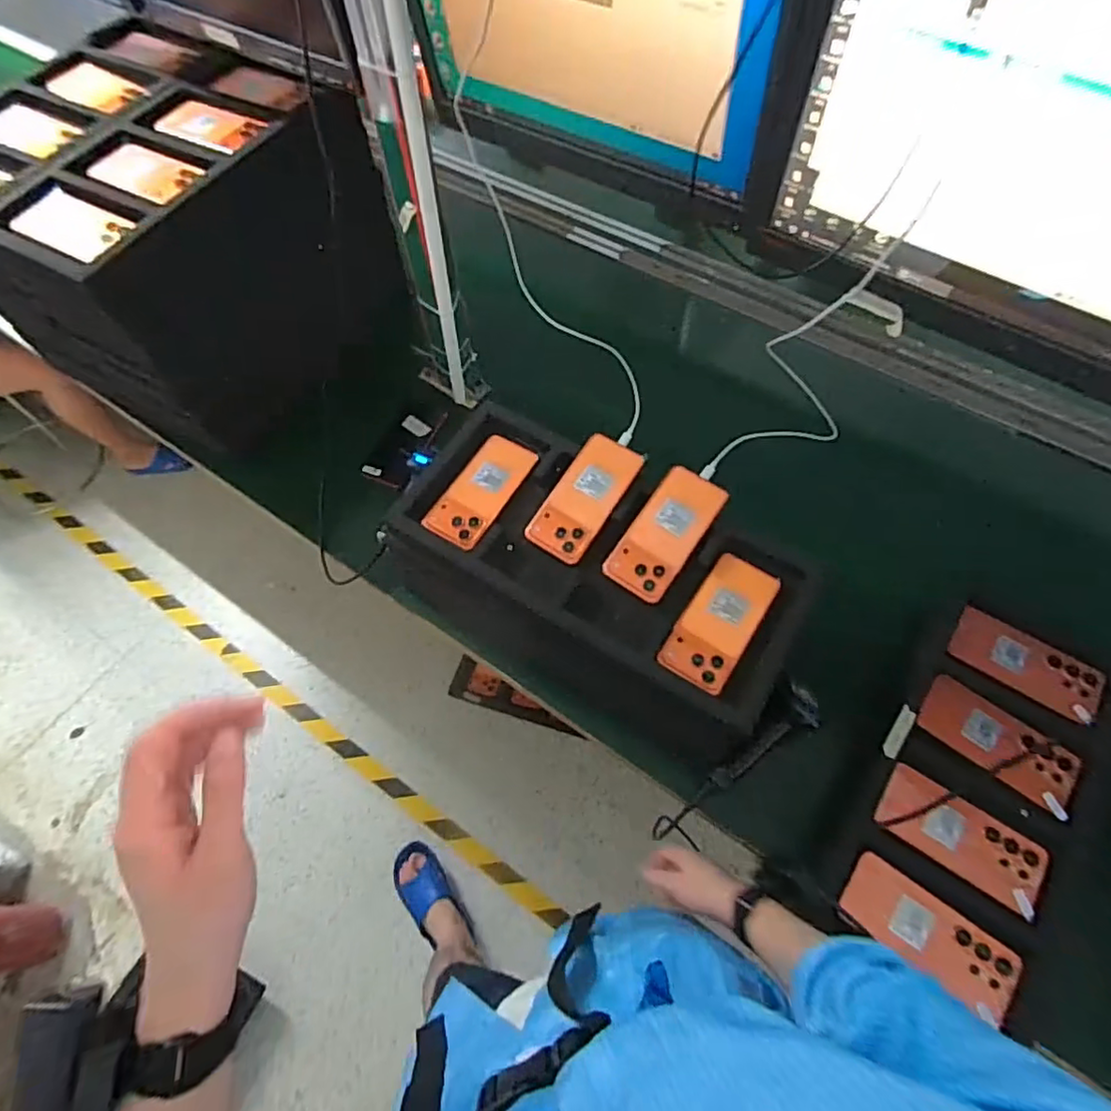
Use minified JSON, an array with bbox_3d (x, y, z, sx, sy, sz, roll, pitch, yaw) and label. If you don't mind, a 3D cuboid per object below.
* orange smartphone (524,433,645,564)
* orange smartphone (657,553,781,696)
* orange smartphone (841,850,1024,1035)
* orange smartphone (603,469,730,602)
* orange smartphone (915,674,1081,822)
[{"bbox_3d":[0.034,-0.072,0.756,0.086,0.010,0.162,30,80,17],"label":"orange smartphone"},{"bbox_3d":[0.187,0.074,0.692,0.077,0.011,0.163,32,67,17],"label":"orange smartphone"},{"bbox_3d":[0.379,0.382,0.619,0.165,0.012,0.074,33,67,17],"label":"orange smartphone"},{"bbox_3d":[0.131,-0.027,0.726,0.080,0.009,0.164,32,81,17],"label":"orange smartphone"},{"bbox_3d":[0.509,0.213,0.700,0.170,0.009,0.082,37,68,18],"label":"orange smartphone"}]

